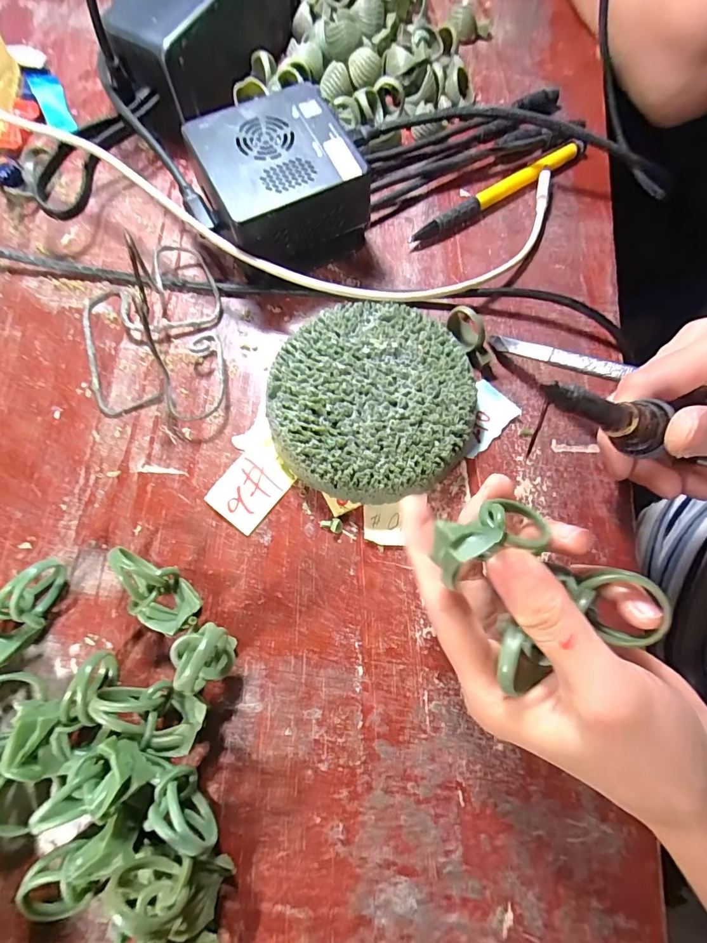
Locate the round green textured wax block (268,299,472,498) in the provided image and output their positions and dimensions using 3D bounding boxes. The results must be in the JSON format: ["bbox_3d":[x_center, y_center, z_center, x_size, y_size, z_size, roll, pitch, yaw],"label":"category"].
[{"bbox_3d":[0.009,-0.036,0.218,0.097,0.026,0.103,0,74,-1],"label":"round green textured wax block"}]

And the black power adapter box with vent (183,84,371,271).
[{"bbox_3d":[-0.041,-0.156,0.239,0.078,0.050,0.075,-26,76,-8],"label":"black power adapter box with vent"}]

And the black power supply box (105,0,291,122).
[{"bbox_3d":[-0.092,-0.280,0.267,0.058,0.048,0.129,26,75,6],"label":"black power supply box"}]

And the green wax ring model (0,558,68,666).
[{"bbox_3d":[-0.149,0.060,0.190,0.021,0.022,0.046,27,75,7],"label":"green wax ring model"}]

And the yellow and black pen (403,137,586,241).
[{"bbox_3d":[0.091,-0.176,0.267,0.130,0.011,0.010,-33,77,-10],"label":"yellow and black pen"}]

